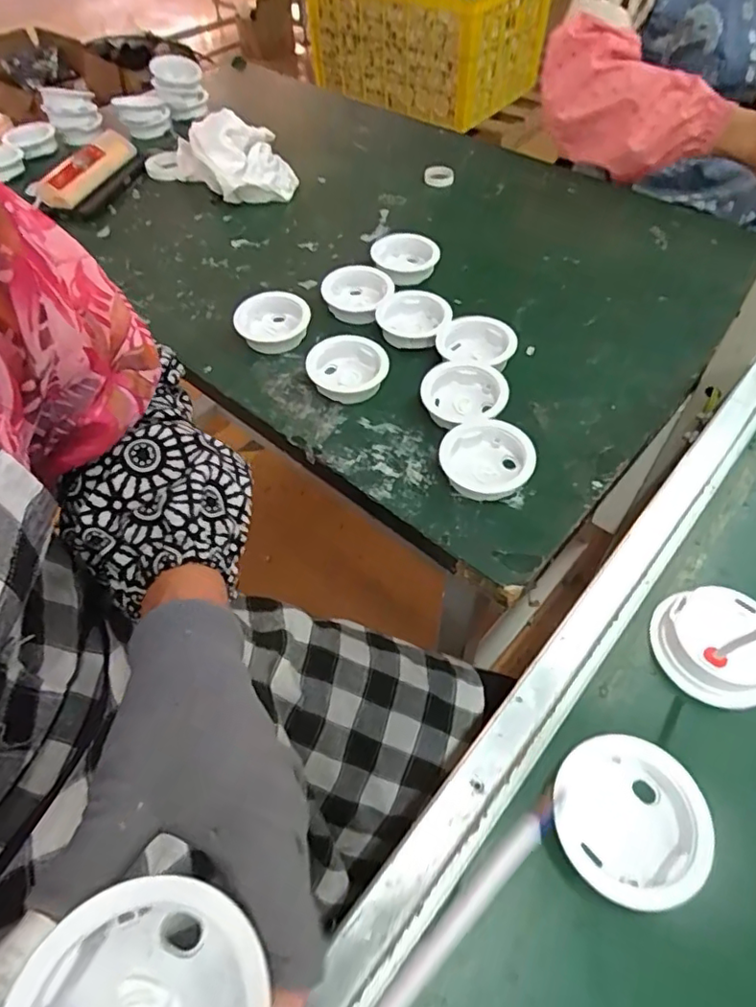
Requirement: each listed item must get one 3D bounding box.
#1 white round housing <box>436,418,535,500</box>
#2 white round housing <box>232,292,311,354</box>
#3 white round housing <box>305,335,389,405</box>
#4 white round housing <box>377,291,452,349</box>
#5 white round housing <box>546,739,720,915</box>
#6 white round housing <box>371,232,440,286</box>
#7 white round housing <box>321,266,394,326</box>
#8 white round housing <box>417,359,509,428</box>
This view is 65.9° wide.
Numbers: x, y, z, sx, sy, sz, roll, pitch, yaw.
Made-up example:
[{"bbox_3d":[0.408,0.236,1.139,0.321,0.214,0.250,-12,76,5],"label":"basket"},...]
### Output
[{"bbox_3d":[0.086,-0.034,0.468,0.074,0.027,0.066,17,53,15],"label":"white round housing"},{"bbox_3d":[-0.105,-0.179,0.580,0.072,0.027,0.072,-5,51,-2],"label":"white round housing"},{"bbox_3d":[-0.028,-0.125,0.541,0.072,0.030,0.072,-1,51,1],"label":"white round housing"},{"bbox_3d":[0.033,-0.185,0.585,0.074,0.021,0.074,-1,51,1],"label":"white round housing"},{"bbox_3d":[0.125,0.157,0.291,0.070,0.021,0.071,21,54,18],"label":"white round housing"},{"bbox_3d":[0.030,-0.263,0.641,0.071,0.031,0.079,0,51,1],"label":"white round housing"},{"bbox_3d":[-0.022,-0.218,0.609,0.064,0.025,0.071,18,53,16],"label":"white round housing"},{"bbox_3d":[0.075,-0.093,0.512,0.070,0.024,0.067,-1,51,1],"label":"white round housing"}]

